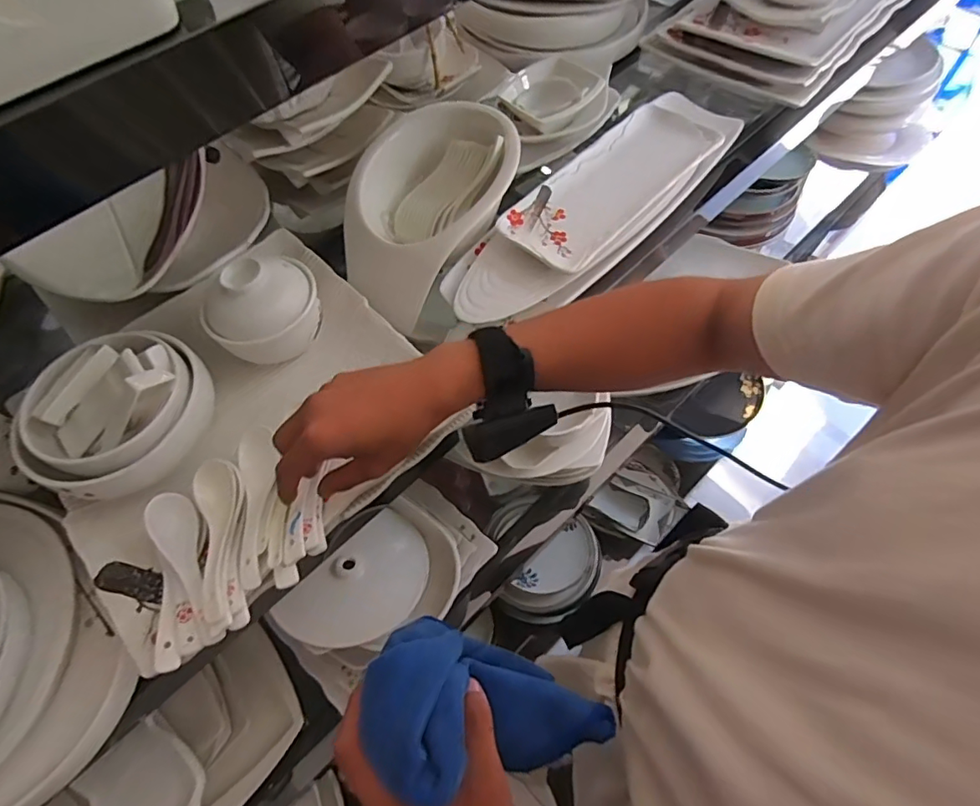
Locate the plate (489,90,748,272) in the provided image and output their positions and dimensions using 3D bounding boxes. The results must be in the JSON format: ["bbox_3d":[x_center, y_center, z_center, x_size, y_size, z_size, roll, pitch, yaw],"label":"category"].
[{"bbox_3d":[0.173,-0.286,0.625,0.126,0.024,0.372,38,70,21],"label":"plate"}]

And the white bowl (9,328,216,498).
[{"bbox_3d":[-0.317,0.001,0.442,0.128,0.069,0.146,39,71,21],"label":"white bowl"}]

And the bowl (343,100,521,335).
[{"bbox_3d":[-0.081,-0.239,0.622,0.178,0.071,0.264,36,83,23],"label":"bowl"}]

